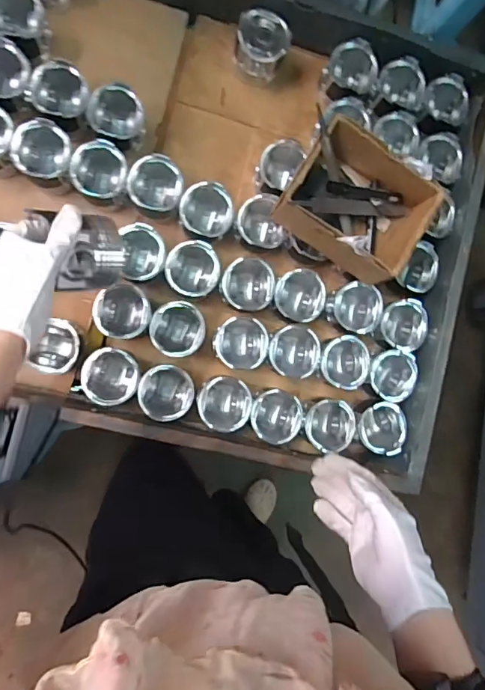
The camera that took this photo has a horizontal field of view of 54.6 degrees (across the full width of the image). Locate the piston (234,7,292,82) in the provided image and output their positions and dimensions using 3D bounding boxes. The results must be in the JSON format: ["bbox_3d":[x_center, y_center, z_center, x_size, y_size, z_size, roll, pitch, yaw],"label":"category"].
[{"bbox_3d":[0.029,-0.491,0.779,0.083,0.075,0.079,0,89,-9],"label":"piston"}]

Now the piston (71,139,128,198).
[{"bbox_3d":[-0.221,-0.261,0.732,0.079,0.086,0.083,0,89,-9],"label":"piston"}]

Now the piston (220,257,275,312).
[{"bbox_3d":[0.005,-0.097,0.764,0.085,0.065,0.083,0,89,-9],"label":"piston"}]

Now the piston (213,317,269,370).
[{"bbox_3d":[-0.004,-0.003,0.767,0.082,0.064,0.080,0,89,-9],"label":"piston"}]

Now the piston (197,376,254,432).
[{"bbox_3d":[-0.032,0.092,0.758,0.082,0.064,0.083,0,89,-9],"label":"piston"}]

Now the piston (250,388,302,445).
[{"bbox_3d":[0.051,0.114,0.765,0.081,0.073,0.081,0,89,-9],"label":"piston"}]

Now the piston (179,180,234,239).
[{"bbox_3d":[-0.059,-0.213,0.757,0.080,0.076,0.074,0,89,-9],"label":"piston"}]

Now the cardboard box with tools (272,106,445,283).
[{"bbox_3d":[0.166,-0.209,0.715,0.199,0.111,0.153,32,84,-8],"label":"cardboard box with tools"}]

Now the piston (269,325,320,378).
[{"bbox_3d":[0.081,0.011,0.779,0.082,0.067,0.081,17,87,-9],"label":"piston"}]

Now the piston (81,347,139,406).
[{"bbox_3d":[-0.204,0.047,0.741,0.081,0.068,0.081,-26,93,-9],"label":"piston"}]

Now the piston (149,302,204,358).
[{"bbox_3d":[-0.102,-0.025,0.737,0.080,0.079,0.082,0,89,-9],"label":"piston"}]

